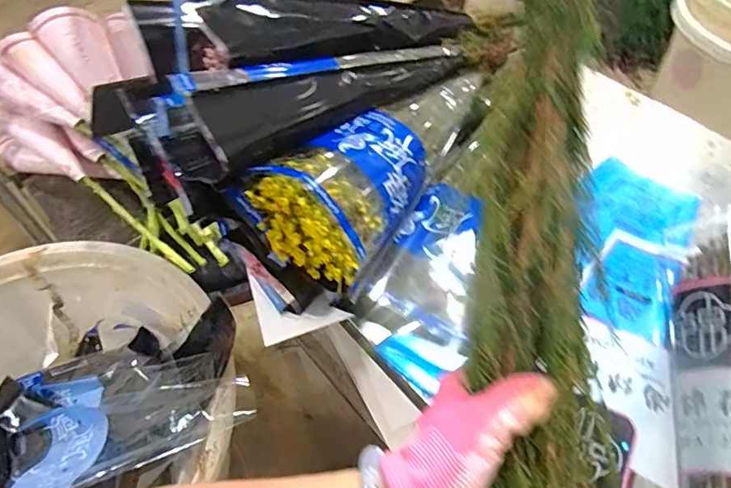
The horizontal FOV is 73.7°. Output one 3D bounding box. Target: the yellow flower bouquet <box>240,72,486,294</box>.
[{"bbox_3d":[0.009,-0.125,0.724,0.173,0.125,0.381,29,59,19],"label":"yellow flower bouquet"}]

